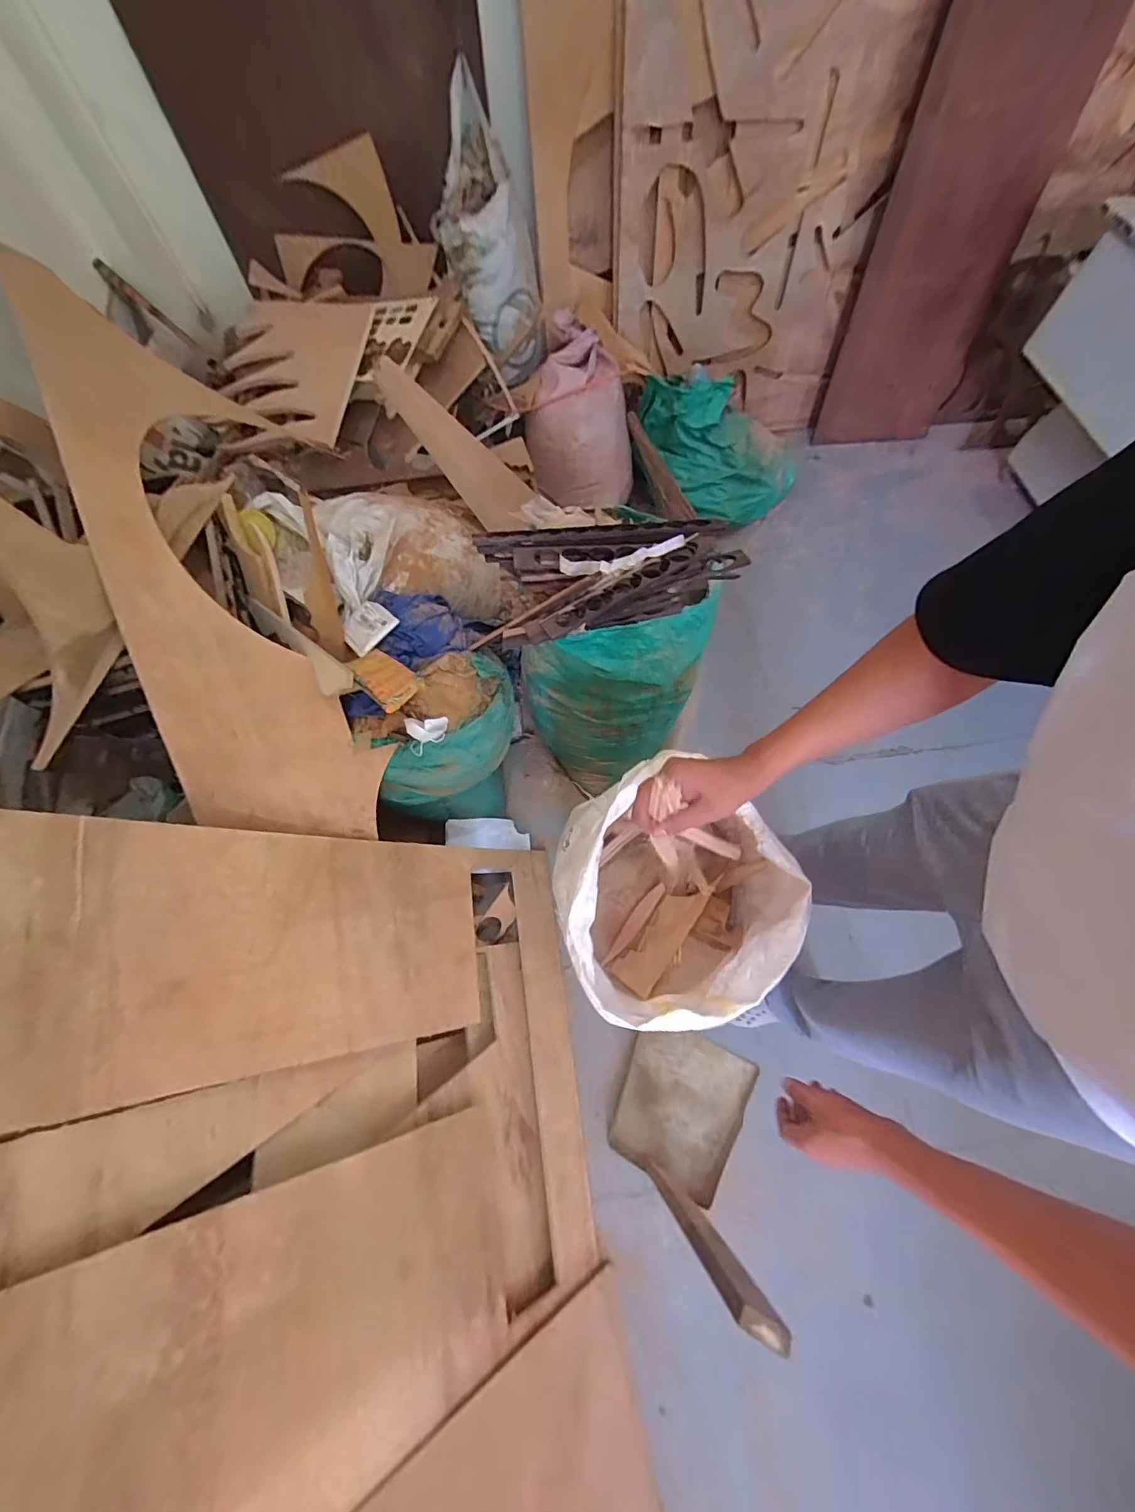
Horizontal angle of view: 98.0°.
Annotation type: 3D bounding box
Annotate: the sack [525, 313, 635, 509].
[{"bbox_3d":[0.046,-1.094,1.616,0.332,0.240,0.629,-6,110,-14],"label":"sack"}]

